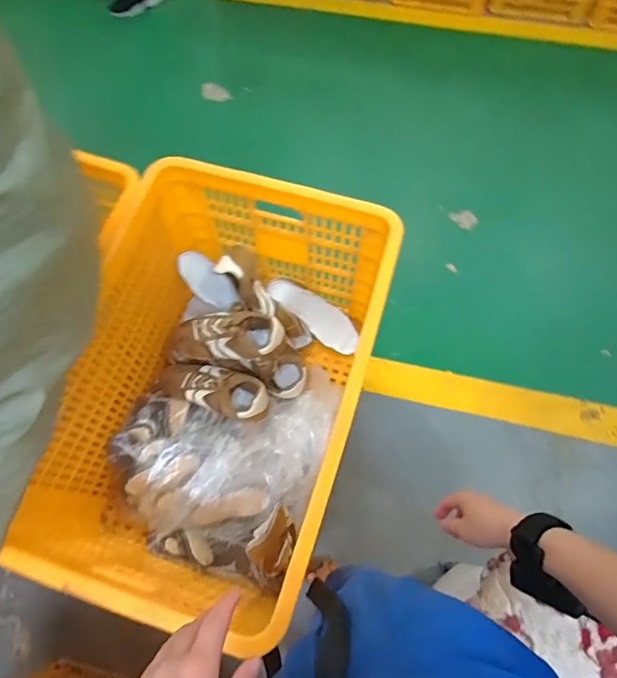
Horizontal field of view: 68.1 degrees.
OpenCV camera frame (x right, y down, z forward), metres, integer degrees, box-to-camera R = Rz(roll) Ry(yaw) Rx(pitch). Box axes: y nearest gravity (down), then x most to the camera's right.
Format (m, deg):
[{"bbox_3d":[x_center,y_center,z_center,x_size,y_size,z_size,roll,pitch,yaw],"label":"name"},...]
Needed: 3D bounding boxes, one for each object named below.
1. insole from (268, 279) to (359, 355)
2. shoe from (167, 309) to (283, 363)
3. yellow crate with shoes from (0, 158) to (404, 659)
[{"bbox_3d":[0.019,-0.050,0.940,0.073,0.010,0.216,-43,105,14],"label":"insole"},{"bbox_3d":[-0.166,-0.003,0.883,0.235,0.075,0.090,-3,67,-1],"label":"shoe"},{"bbox_3d":[-0.135,0.084,0.764,0.403,0.349,0.594,16,68,7],"label":"yellow crate with shoes"}]

